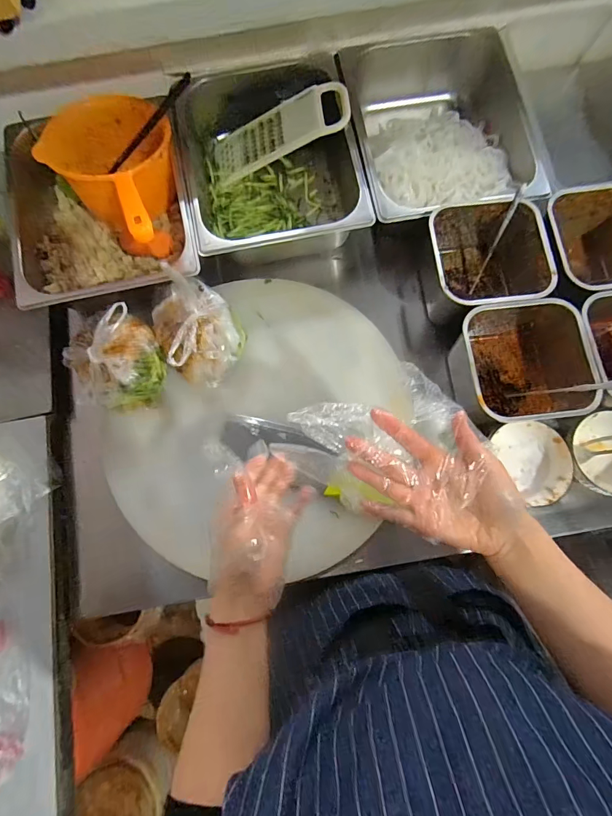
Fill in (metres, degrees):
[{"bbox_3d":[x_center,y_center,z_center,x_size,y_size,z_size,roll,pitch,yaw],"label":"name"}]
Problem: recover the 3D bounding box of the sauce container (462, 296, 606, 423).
[{"bbox_3d":[0.290,-0.059,0.551,0.159,0.098,0.161,-9,77,-1],"label":"sauce container"}]

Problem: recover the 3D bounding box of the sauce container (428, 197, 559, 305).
[{"bbox_3d":[0.258,-0.207,0.588,0.157,0.109,0.159,-5,77,0],"label":"sauce container"}]

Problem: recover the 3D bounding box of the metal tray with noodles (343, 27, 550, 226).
[{"bbox_3d":[0.208,-0.444,0.650,0.268,0.090,0.332,-12,77,-1],"label":"metal tray with noodles"}]

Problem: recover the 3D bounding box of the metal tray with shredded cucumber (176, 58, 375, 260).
[{"bbox_3d":[-0.055,-0.396,0.651,0.267,0.098,0.326,-9,77,-1],"label":"metal tray with shredded cucumber"}]

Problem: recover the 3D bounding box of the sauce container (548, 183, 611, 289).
[{"bbox_3d":[0.429,-0.245,0.594,0.162,0.102,0.175,-6,77,0],"label":"sauce container"}]

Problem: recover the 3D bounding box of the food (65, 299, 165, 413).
[{"bbox_3d":[-0.275,-0.065,0.568,0.125,0.098,0.127,0,77,1],"label":"food"}]

